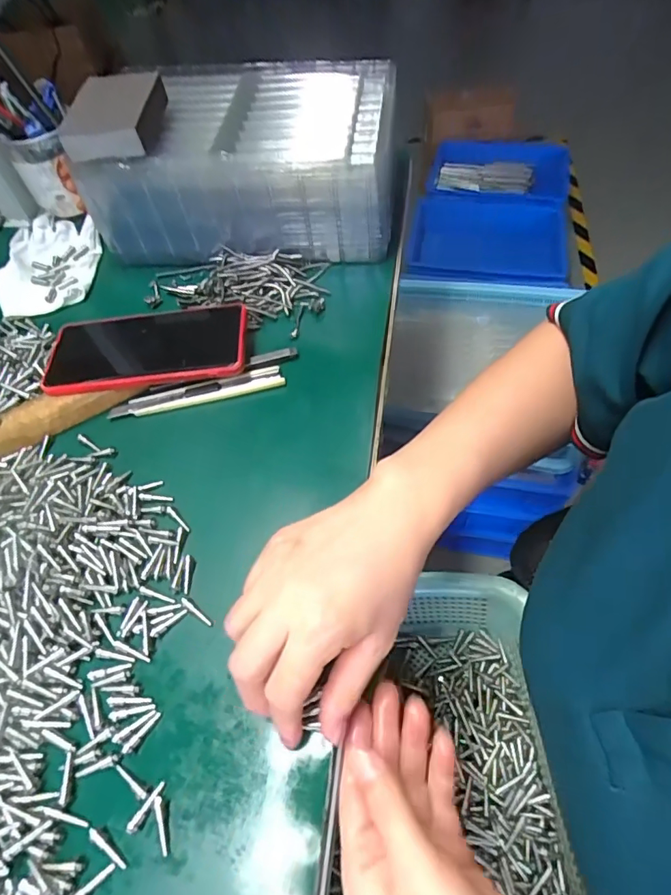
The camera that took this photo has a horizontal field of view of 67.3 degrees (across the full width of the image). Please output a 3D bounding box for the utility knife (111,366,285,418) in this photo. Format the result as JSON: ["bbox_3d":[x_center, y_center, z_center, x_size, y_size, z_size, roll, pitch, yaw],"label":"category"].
[{"bbox_3d":[-0.114,-0.045,0.415,0.141,0.009,0.018,-11,57,-3],"label":"utility knife"}]

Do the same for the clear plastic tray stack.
[{"bbox_3d":[-0.085,-0.281,0.504,0.278,0.118,0.170,1,57,4],"label":"clear plastic tray stack"}]

